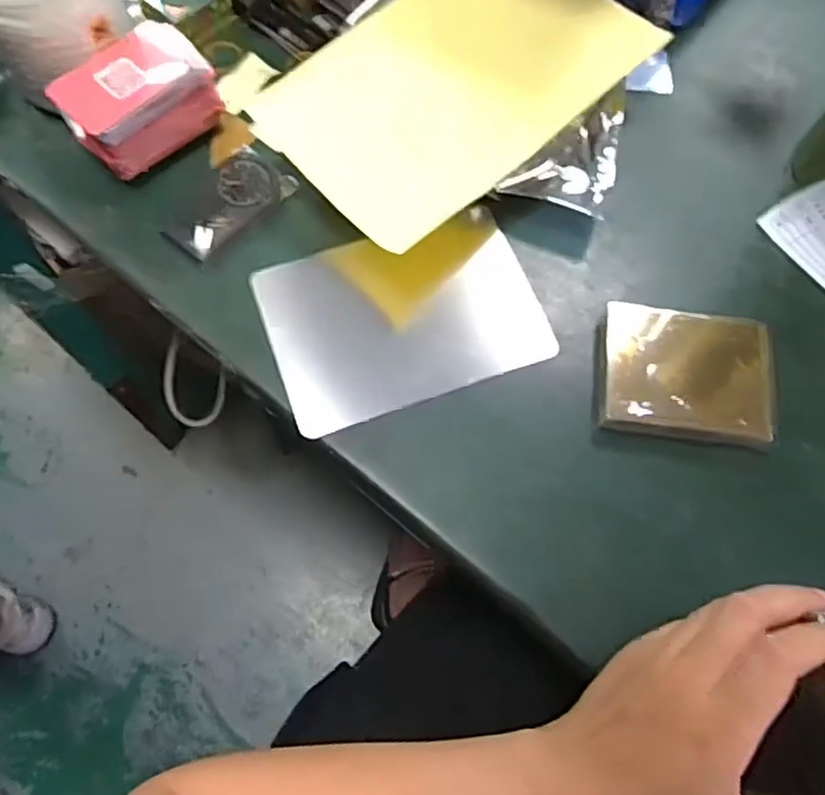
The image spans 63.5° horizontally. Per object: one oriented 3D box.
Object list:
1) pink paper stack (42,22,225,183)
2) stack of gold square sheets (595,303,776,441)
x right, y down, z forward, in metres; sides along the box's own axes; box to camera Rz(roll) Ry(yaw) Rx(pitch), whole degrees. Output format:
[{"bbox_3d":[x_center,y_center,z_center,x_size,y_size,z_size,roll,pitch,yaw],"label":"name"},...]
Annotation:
[{"bbox_3d":[-0.191,-0.206,0.468,0.099,0.057,0.064,-42,76,-15],"label":"pink paper stack"},{"bbox_3d":[0.174,-0.016,0.425,0.104,0.022,0.078,8,70,1],"label":"stack of gold square sheets"}]

